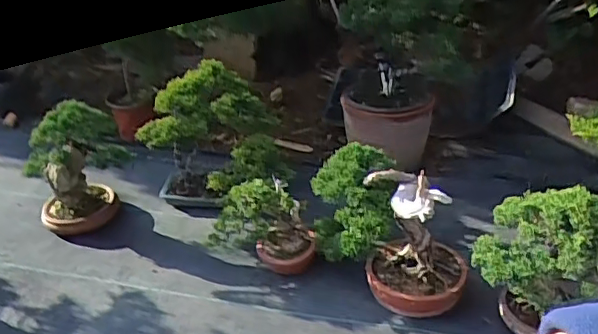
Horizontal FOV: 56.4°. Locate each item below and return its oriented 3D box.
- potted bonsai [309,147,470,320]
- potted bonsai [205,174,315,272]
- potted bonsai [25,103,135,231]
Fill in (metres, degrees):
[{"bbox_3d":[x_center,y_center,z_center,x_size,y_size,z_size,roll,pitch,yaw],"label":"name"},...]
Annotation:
[{"bbox_3d":[0.153,0.109,0.996,0.294,0.237,0.158,11,28,20],"label":"potted bonsai"},{"bbox_3d":[-0.073,0.118,1.083,0.203,0.174,0.121,-3,27,-8],"label":"potted bonsai"},{"bbox_3d":[-0.476,0.000,1.205,0.200,0.273,0.148,-10,28,-20],"label":"potted bonsai"}]

